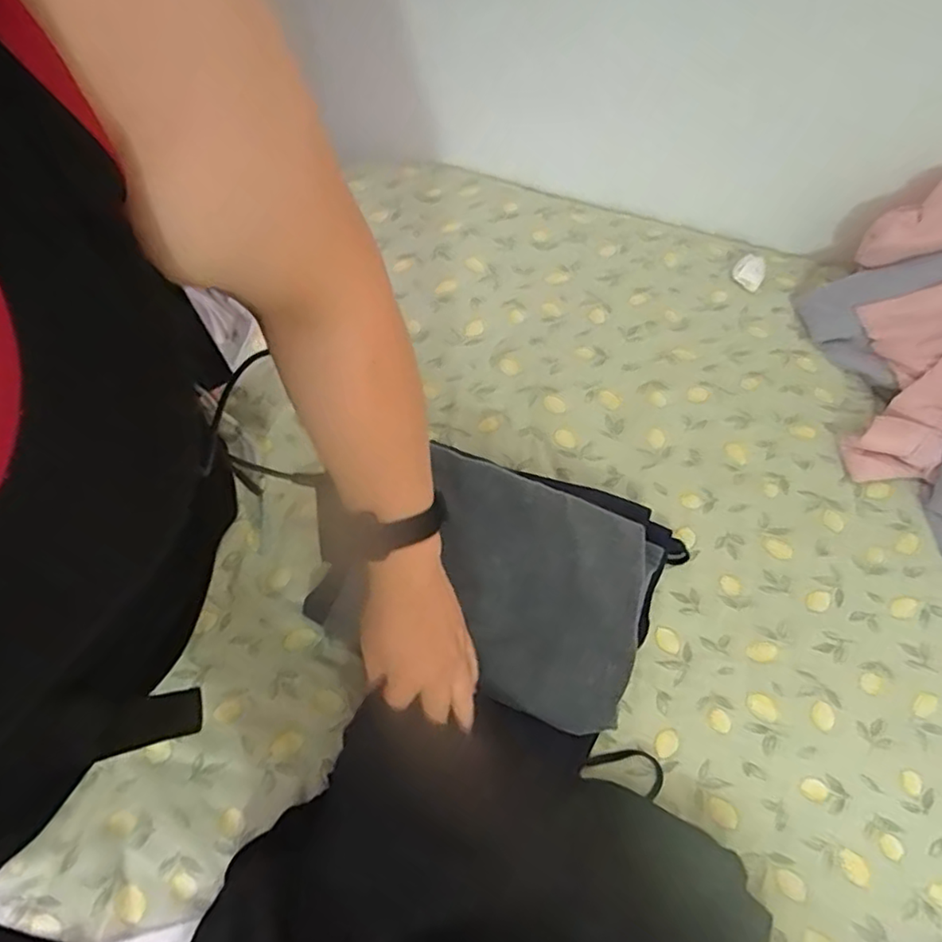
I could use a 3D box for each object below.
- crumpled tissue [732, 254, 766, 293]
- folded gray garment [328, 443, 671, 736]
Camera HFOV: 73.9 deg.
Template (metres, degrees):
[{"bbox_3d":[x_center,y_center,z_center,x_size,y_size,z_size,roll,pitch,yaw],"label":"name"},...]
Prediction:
[{"bbox_3d":[0.368,-0.263,0.825,0.040,0.020,0.041,34,69,12],"label":"crumpled tissue"},{"bbox_3d":[0.031,0.102,0.596,0.268,0.031,0.207,22,67,7],"label":"folded gray garment"}]

